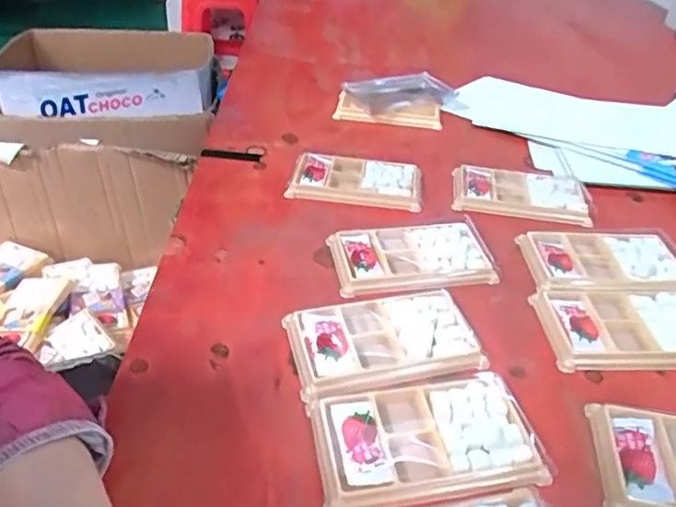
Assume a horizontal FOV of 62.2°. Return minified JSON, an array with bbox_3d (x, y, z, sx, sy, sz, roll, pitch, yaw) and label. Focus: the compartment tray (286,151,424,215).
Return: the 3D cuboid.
[{"bbox_3d":[0.019,-0.077,0.587,0.134,0.016,0.073,8,38,5],"label":"compartment tray"}]

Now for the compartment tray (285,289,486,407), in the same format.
[{"bbox_3d":[0.035,0.064,0.409,0.131,0.017,0.080,-7,39,-13],"label":"compartment tray"}]

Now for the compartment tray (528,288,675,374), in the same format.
[{"bbox_3d":[0.228,0.057,0.435,0.130,0.015,0.077,2,38,-2],"label":"compartment tray"}]

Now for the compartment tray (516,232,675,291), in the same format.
[{"bbox_3d":[0.235,0.007,0.499,0.131,0.013,0.079,2,38,-3],"label":"compartment tray"}]

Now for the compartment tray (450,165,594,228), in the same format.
[{"bbox_3d":[0.187,-0.063,0.578,0.131,0.015,0.079,11,39,9],"label":"compartment tray"}]

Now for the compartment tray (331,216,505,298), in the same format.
[{"bbox_3d":[0.065,0.004,0.490,0.133,0.015,0.083,-3,39,-8],"label":"compartment tray"}]

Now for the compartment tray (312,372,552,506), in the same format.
[{"bbox_3d":[0.055,0.115,0.351,0.134,0.011,0.082,-4,39,-10],"label":"compartment tray"}]

